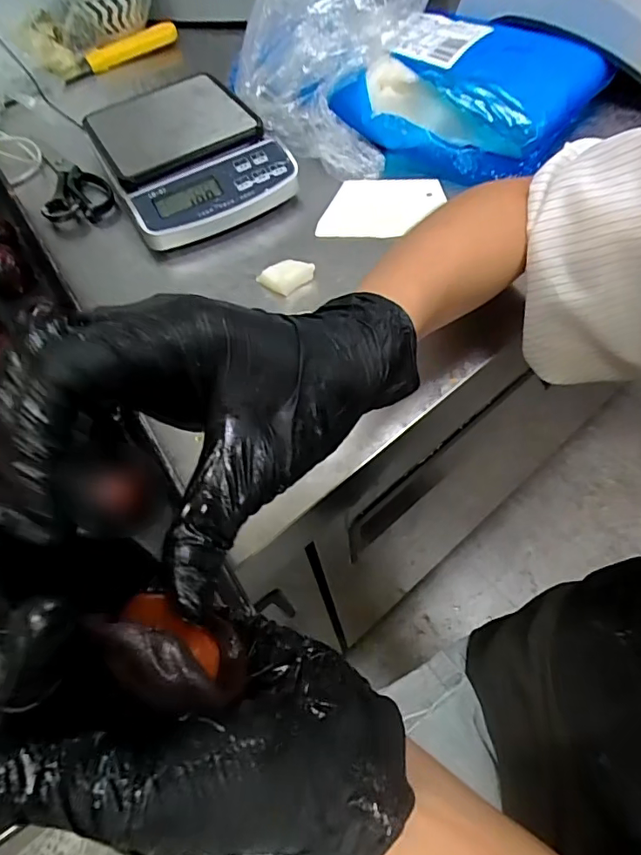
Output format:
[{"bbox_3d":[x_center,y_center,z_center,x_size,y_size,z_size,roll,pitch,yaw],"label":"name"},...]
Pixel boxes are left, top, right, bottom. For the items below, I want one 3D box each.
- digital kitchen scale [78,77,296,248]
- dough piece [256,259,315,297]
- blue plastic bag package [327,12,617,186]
[{"bbox_3d":[-0.134,-0.276,0.512,0.156,0.044,0.213,-28,58,-11],"label":"digital kitchen scale"},{"bbox_3d":[-0.029,-0.131,0.432,0.040,0.012,0.034,-35,60,-15],"label":"dough piece"},{"bbox_3d":[0.156,-0.335,0.517,0.203,0.073,0.219,27,65,22],"label":"blue plastic bag package"}]

